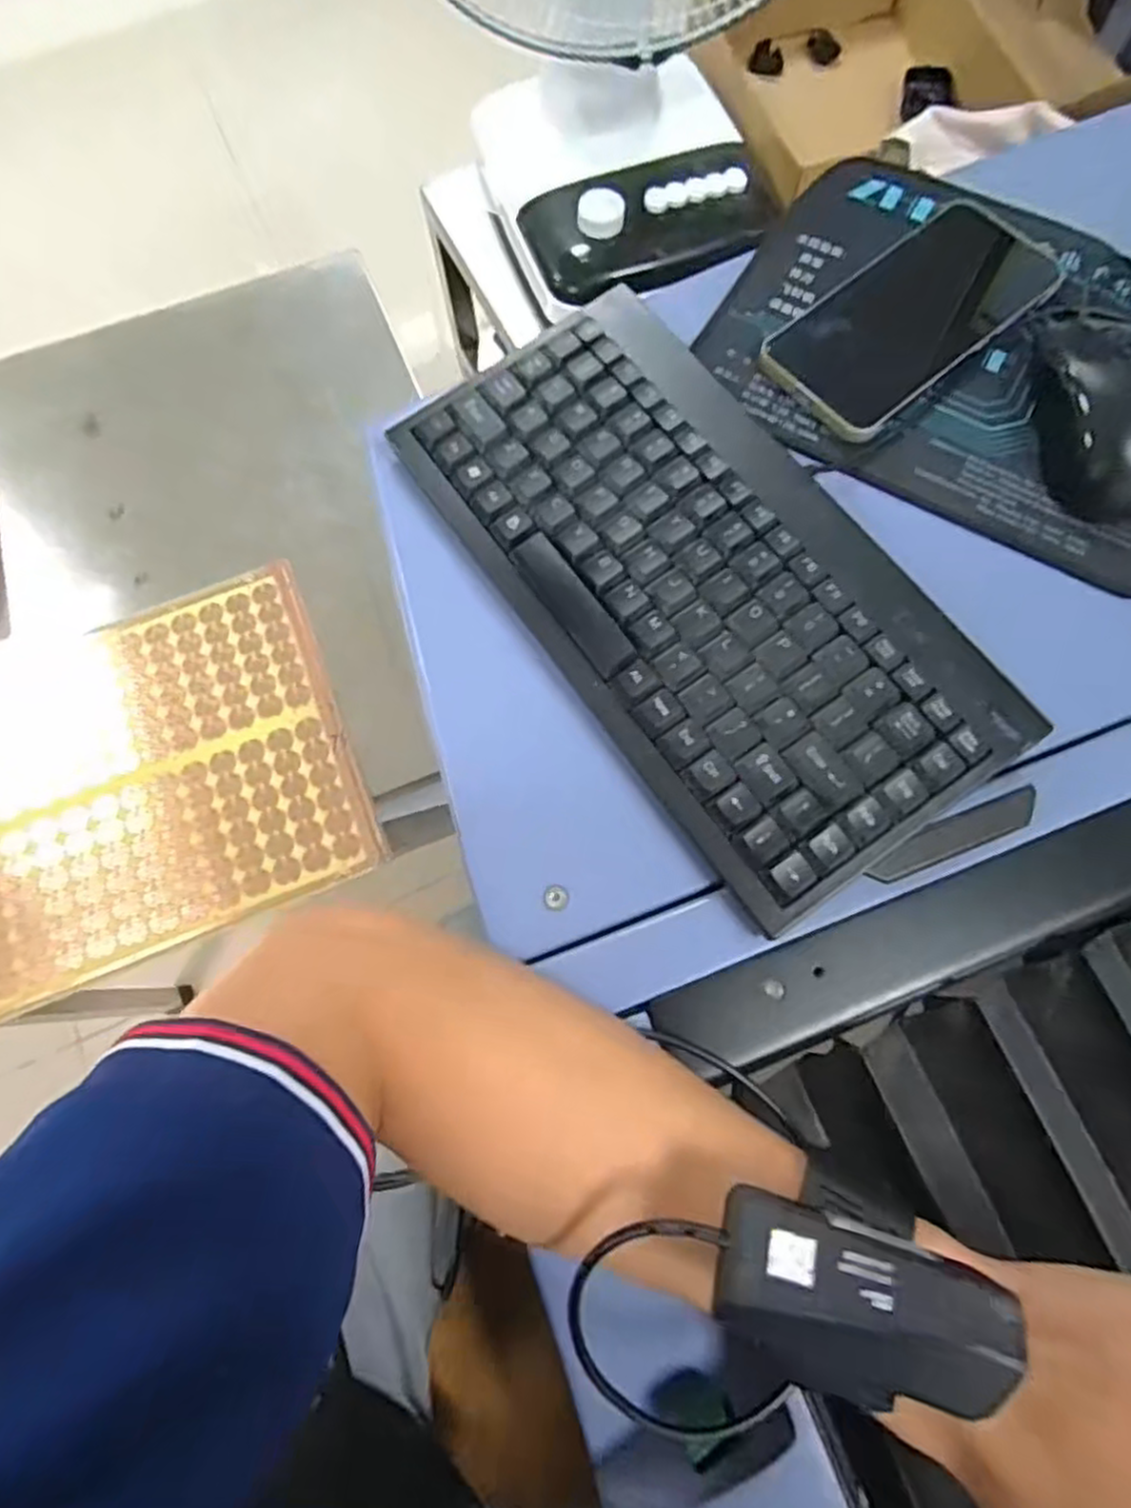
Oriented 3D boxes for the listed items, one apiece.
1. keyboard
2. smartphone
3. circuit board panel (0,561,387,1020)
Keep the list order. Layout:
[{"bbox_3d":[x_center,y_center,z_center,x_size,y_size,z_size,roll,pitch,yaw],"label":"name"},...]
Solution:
[{"bbox_3d":[0.057,-0.081,0.325,0.145,0.018,0.290,-34,76,-9],"label":"keyboard"},{"bbox_3d":[0.185,-0.234,0.383,0.165,0.008,0.078,-39,77,-10],"label":"smartphone"},{"bbox_3d":[-0.424,0.043,0.615,0.473,0.019,0.300,-22,74,-6],"label":"circuit board panel"}]

